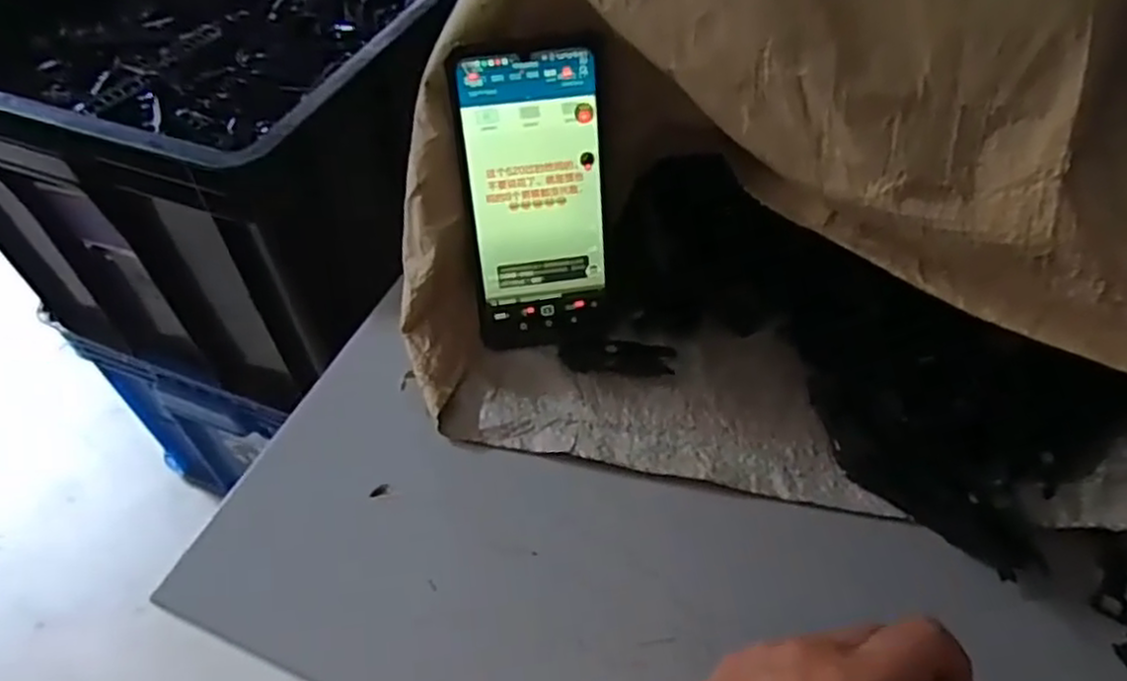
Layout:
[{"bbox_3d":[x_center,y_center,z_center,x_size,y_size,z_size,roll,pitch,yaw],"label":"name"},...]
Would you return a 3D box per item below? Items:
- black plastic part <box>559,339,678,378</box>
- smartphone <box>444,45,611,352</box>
[{"bbox_3d":[0.032,0.010,0.430,0.066,0.009,0.018,4,51,4],"label":"black plastic part"},{"bbox_3d":[-0.011,-0.075,0.401,0.083,0.161,0.011,-6,27,-5],"label":"smartphone"}]

